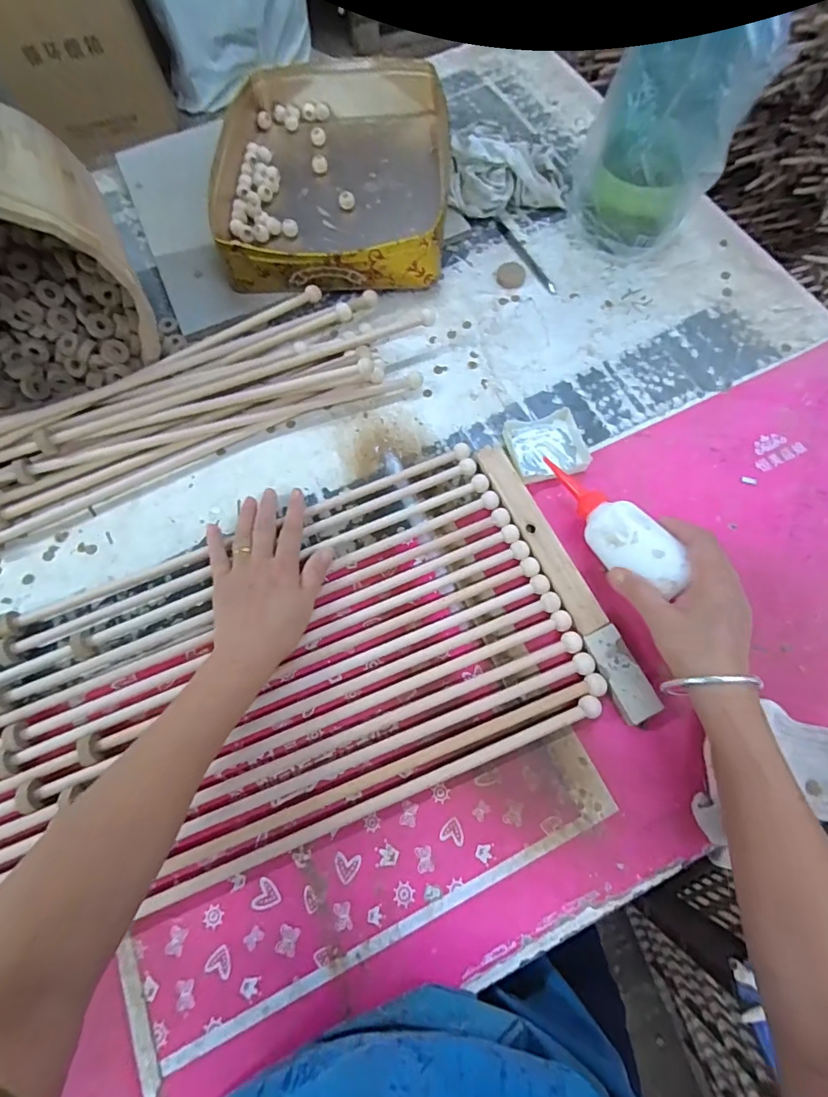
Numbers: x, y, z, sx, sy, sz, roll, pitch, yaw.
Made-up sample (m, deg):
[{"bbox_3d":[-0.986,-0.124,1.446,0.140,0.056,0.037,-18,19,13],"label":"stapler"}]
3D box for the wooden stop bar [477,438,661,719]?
[{"bbox_3d":[0.141,0.020,0.452,0.031,0.020,0.291,-23,69,-6],"label":"wooden stop bar"}]

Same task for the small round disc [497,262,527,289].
[{"bbox_3d":[0.125,-0.351,0.601,0.035,0.004,0.044,10,69,7],"label":"small round disc"}]

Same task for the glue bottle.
[{"bbox_3d":[0.182,-0.025,0.442,0.044,0.036,0.166,-28,53,-8],"label":"glue bottle"}]

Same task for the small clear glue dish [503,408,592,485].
[{"bbox_3d":[0.143,-0.110,0.509,0.079,0.014,0.075,-16,68,-3],"label":"small clear glue dish"}]

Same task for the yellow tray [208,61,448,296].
[{"bbox_3d":[-0.104,-0.496,0.636,0.295,0.083,0.375,-1,68,2],"label":"yellow tray"}]

